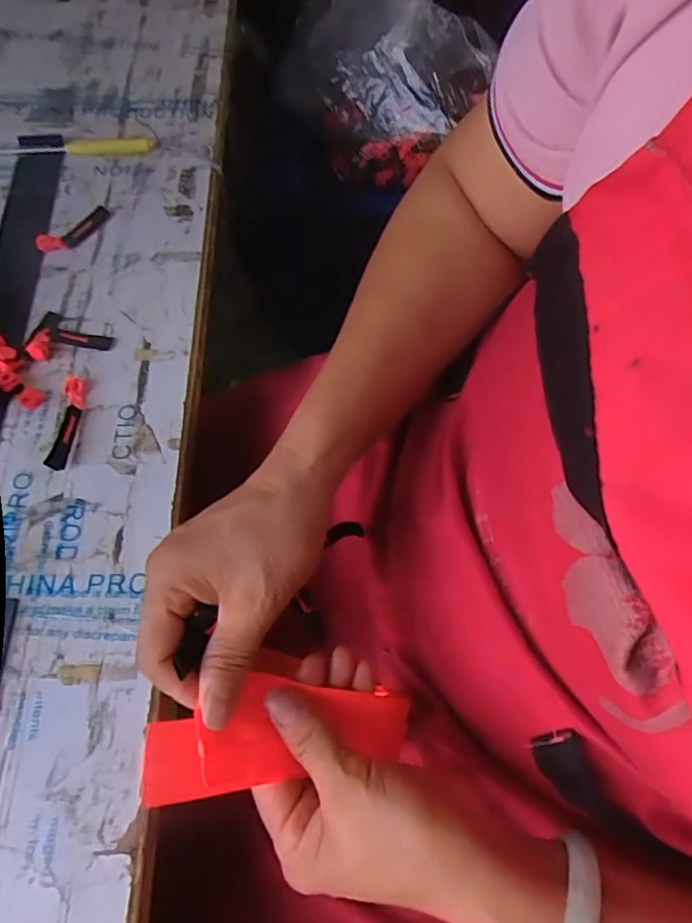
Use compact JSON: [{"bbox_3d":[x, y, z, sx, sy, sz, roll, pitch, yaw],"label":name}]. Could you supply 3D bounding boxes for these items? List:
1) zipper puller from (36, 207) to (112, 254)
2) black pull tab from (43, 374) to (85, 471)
[{"bbox_3d":[-0.219,-0.187,0.465,0.021,0.013,0.062,41,70,16],"label":"zipper puller"},{"bbox_3d":[-0.191,-0.027,0.391,0.013,0.011,0.068,5,64,1],"label":"black pull tab"}]

